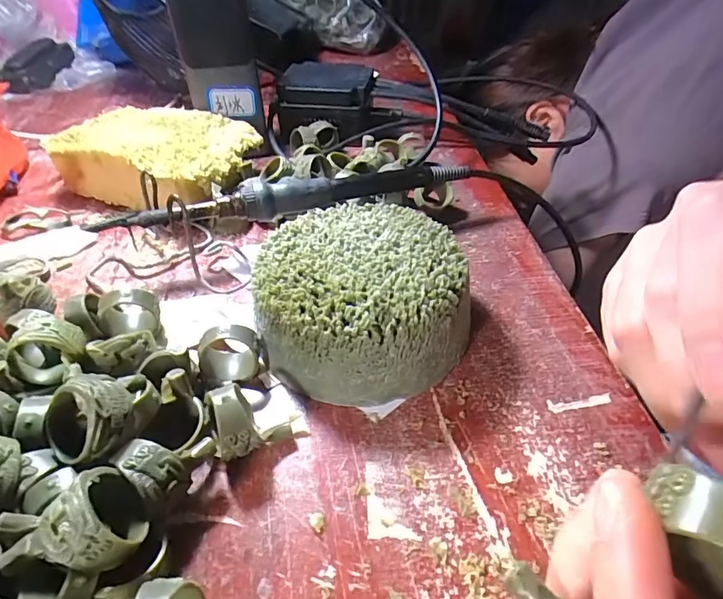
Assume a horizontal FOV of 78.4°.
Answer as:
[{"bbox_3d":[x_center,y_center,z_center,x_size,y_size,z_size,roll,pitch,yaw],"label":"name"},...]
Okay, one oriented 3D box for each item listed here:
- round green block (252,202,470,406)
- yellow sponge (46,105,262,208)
[{"bbox_3d":[0.001,-0.004,0.221,0.099,0.046,0.101,0,43,0],"label":"round green block"},{"bbox_3d":[-0.149,-0.108,0.335,0.135,0.048,0.100,21,47,22],"label":"yellow sponge"}]

